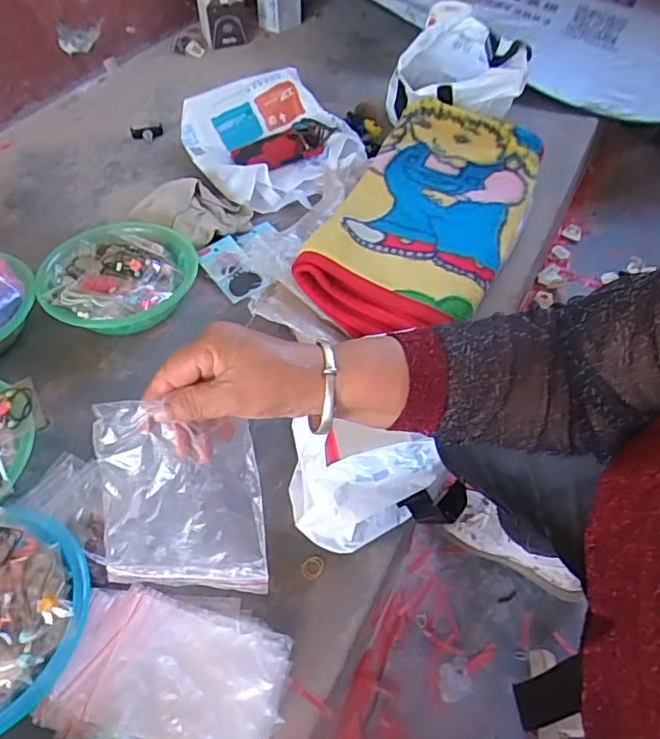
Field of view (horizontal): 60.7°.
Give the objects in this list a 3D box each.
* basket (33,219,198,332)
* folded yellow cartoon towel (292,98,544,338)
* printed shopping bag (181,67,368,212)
[{"bbox_3d":[-0.331,-0.142,0.897,0.233,0.079,0.223,-26,57,-19],"label":"basket"},{"bbox_3d":[0.160,-0.258,0.921,0.270,0.093,0.515,23,56,17],"label":"folded yellow cartoon towel"},{"bbox_3d":[-0.110,-0.458,1.145,0.304,0.122,0.329,-23,56,-17],"label":"printed shopping bag"}]

